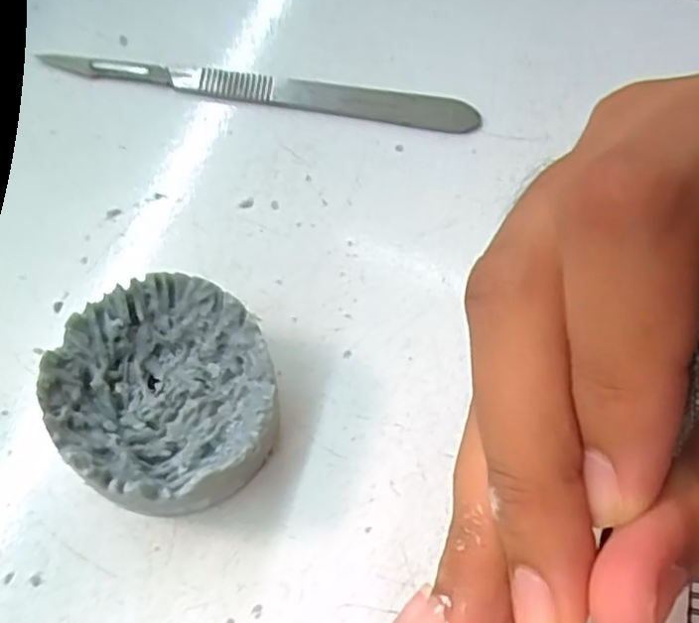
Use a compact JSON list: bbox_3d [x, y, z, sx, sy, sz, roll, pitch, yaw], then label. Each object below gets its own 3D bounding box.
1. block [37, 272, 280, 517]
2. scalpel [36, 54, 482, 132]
[{"bbox_3d":[-0.043,0.020,0.161,0.048,0.029,0.050,4,62,-7],"label":"block"},{"bbox_3d":[-0.025,-0.072,0.218,0.135,0.007,0.012,7,62,-6],"label":"scalpel"}]

